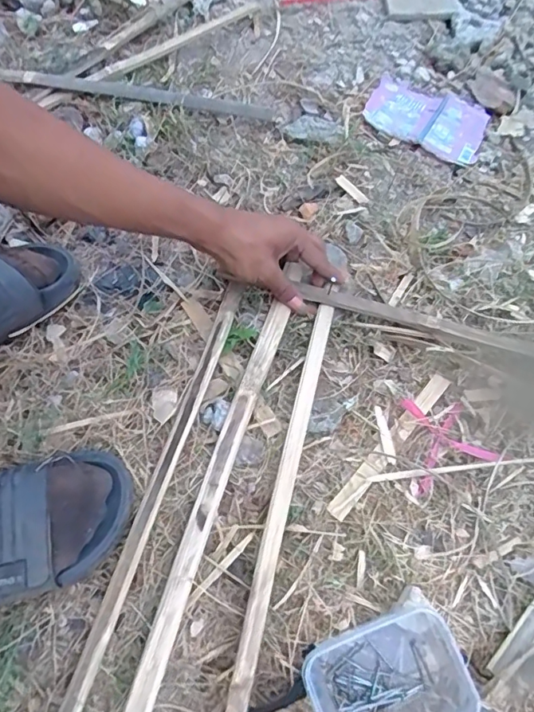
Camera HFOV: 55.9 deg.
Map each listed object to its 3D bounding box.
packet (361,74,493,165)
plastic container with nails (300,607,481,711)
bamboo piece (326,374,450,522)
[{"bbox_3d":[0.210,-0.318,0.664,0.154,0.012,0.116,24,67,12],"label":"packet"},{"bbox_3d":[0.086,0.241,0.364,0.109,0.051,0.083,-17,66,-9],"label":"plastic container with nails"},{"bbox_3d":[0.114,0.079,0.461,0.017,0.012,0.170,38,71,17],"label":"bamboo piece"}]

